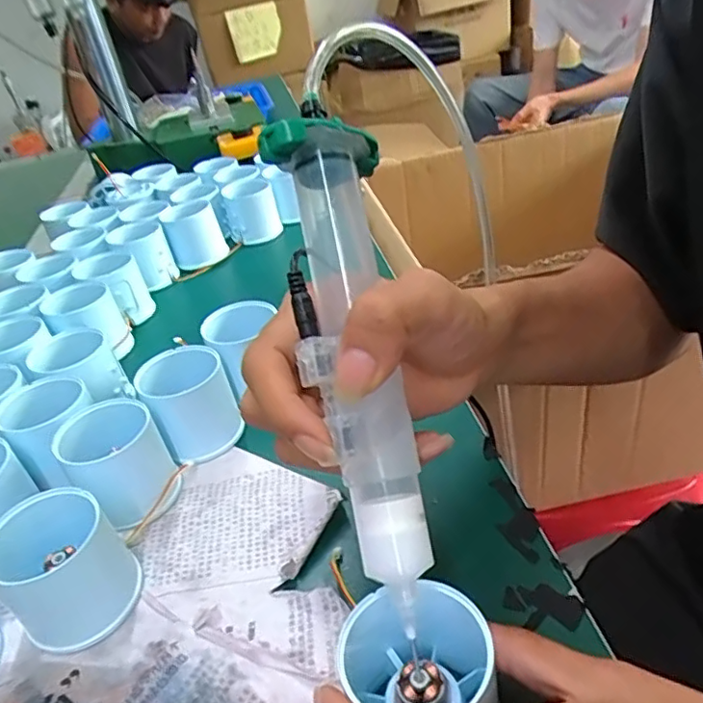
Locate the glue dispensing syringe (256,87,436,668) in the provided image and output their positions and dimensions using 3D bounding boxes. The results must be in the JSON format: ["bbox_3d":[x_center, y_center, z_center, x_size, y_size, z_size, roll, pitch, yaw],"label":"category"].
[{"bbox_3d":[0.004,0.004,0.216,0.041,0.037,0.182,-10,79,-6],"label":"glue dispensing syringe"}]

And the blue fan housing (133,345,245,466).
[{"bbox_3d":[-0.097,0.029,0.363,0.054,0.056,0.052,-24,37,-22],"label":"blue fan housing"}]

